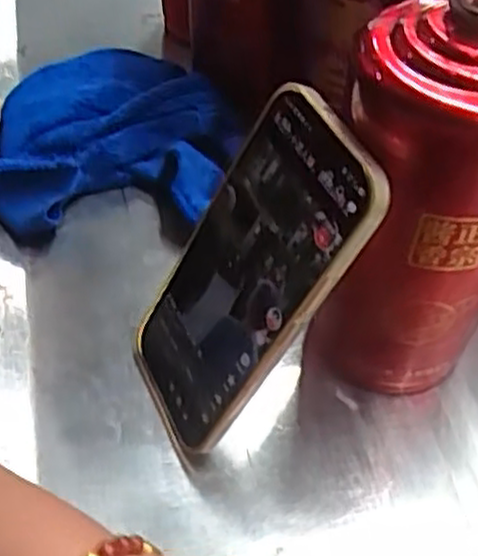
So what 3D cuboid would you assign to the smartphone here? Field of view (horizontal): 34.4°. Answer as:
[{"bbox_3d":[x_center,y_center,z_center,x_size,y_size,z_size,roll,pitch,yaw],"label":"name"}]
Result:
[{"bbox_3d":[0.001,0.002,0.326,0.007,0.159,0.071,-1,47,-41],"label":"smartphone"}]

